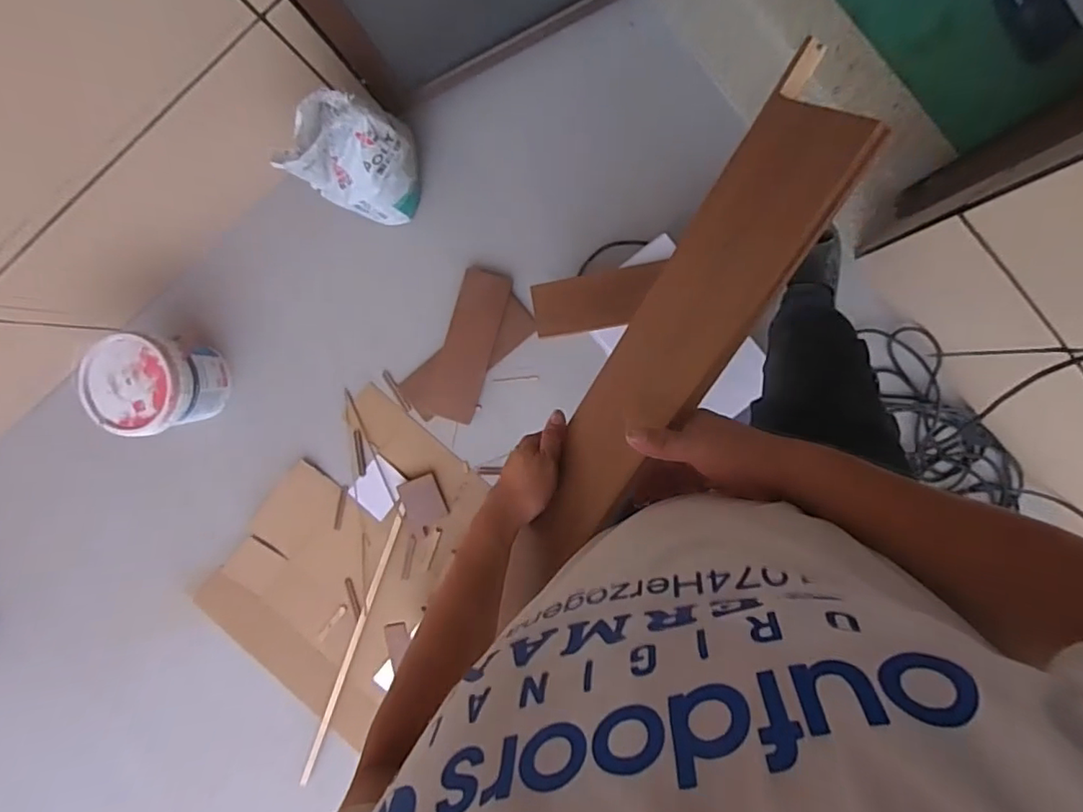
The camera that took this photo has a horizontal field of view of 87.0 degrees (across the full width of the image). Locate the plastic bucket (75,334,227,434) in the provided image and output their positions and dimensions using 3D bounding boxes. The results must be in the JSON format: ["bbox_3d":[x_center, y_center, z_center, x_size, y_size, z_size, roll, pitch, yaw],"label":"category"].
[{"bbox_3d":[-0.991,-0.056,1.476,0.217,0.249,0.235,0,93,6],"label":"plastic bucket"}]

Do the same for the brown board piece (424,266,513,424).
[{"bbox_3d":[-0.189,-0.155,1.491,0.130,0.019,0.397,19,104,4],"label":"brown board piece"}]

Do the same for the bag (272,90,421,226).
[{"bbox_3d":[-0.407,-0.556,1.311,0.135,0.418,0.229,40,96,3],"label":"bag"}]

